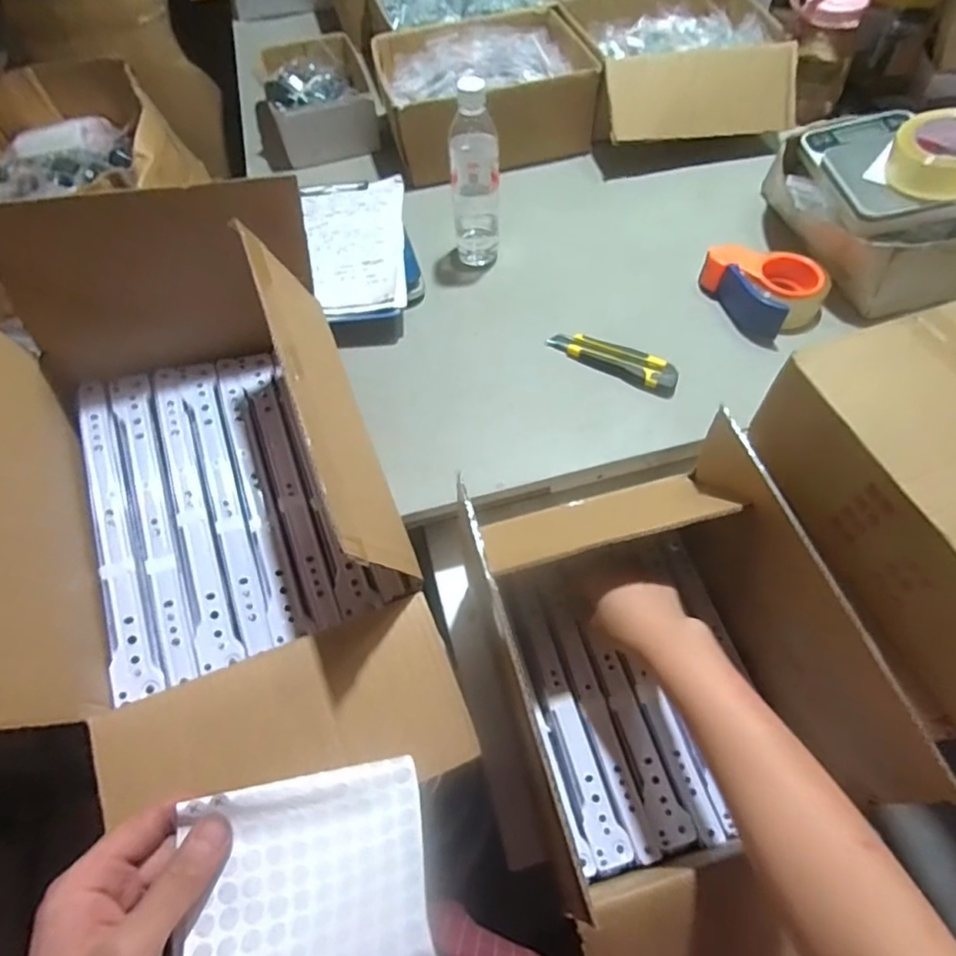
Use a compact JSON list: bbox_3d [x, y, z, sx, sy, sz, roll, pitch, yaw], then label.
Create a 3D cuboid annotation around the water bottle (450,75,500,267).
[{"bbox_3d":[-0.004,-0.380,0.747,0.063,0.225,0.052,-2,58,2],"label":"water bottle"}]

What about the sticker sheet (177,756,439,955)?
[{"bbox_3d":[-0.090,0.207,0.292,0.123,0.038,0.107,-13,59,-5],"label":"sticker sheet"}]

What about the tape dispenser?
[{"bbox_3d":[0.368,-0.251,0.750,0.106,0.055,0.141,-28,61,-14],"label":"tape dispenser"}]

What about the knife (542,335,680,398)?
[{"bbox_3d":[0.169,-0.149,0.716,0.164,0.014,0.044,27,63,18],"label":"knife"}]

